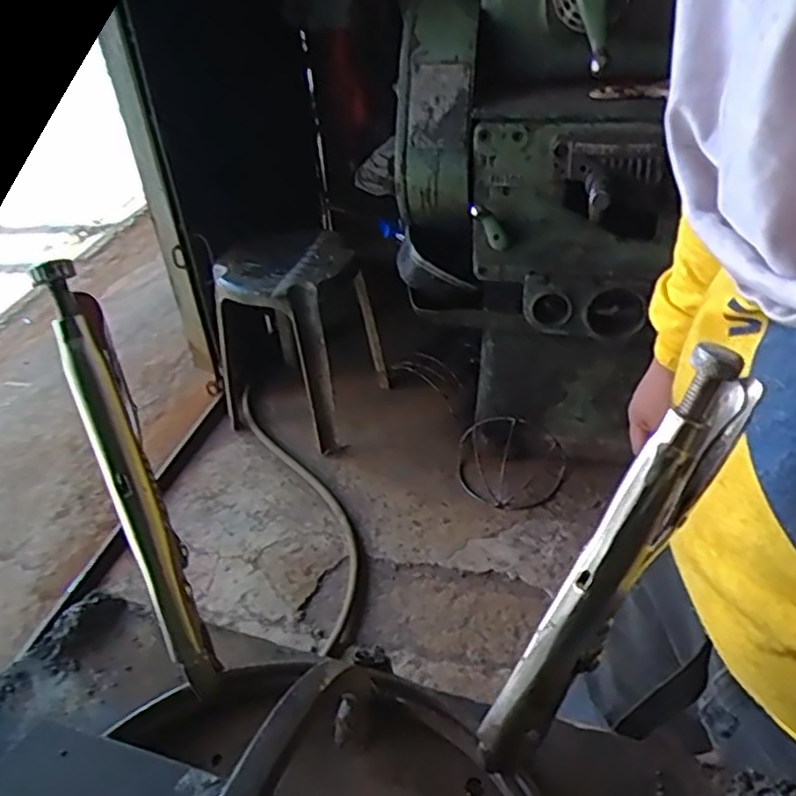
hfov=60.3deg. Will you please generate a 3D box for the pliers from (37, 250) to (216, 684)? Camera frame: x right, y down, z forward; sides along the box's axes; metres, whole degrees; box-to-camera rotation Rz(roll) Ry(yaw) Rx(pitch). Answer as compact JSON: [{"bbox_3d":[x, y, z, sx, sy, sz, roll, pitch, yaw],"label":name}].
[{"bbox_3d":[-0.104,0.038,0.276,0.017,0.182,0.044,-18,12,-17],"label":"pliers"}]

